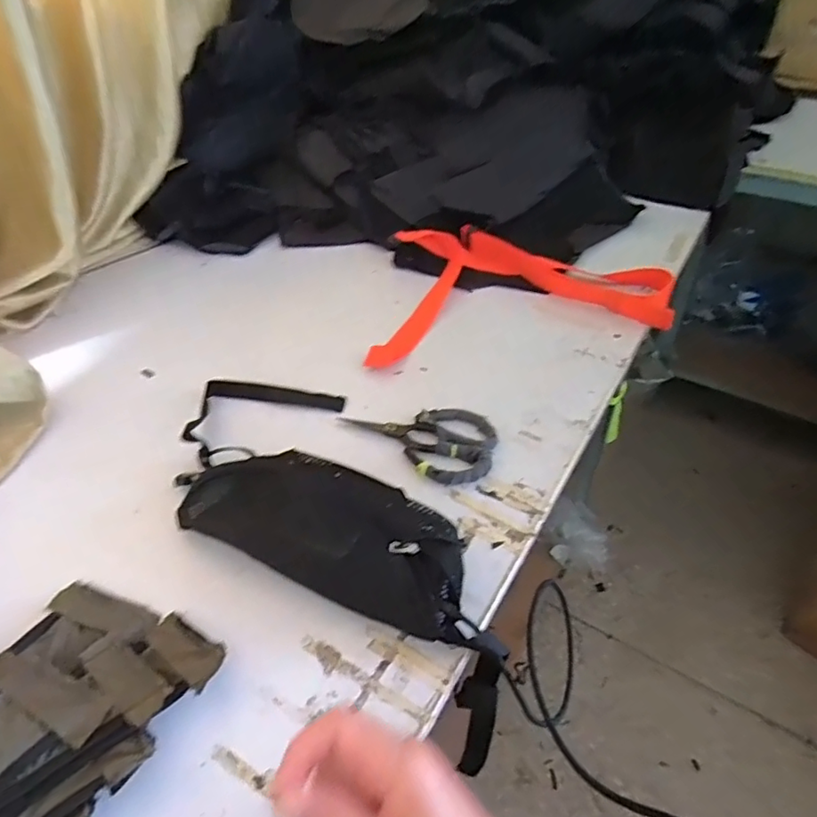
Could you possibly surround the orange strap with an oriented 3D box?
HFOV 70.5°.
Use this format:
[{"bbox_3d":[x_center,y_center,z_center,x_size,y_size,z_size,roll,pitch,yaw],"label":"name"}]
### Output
[{"bbox_3d":[0.147,-0.190,0.866,0.453,0.047,0.284,-8,47,-9],"label":"orange strap"}]

